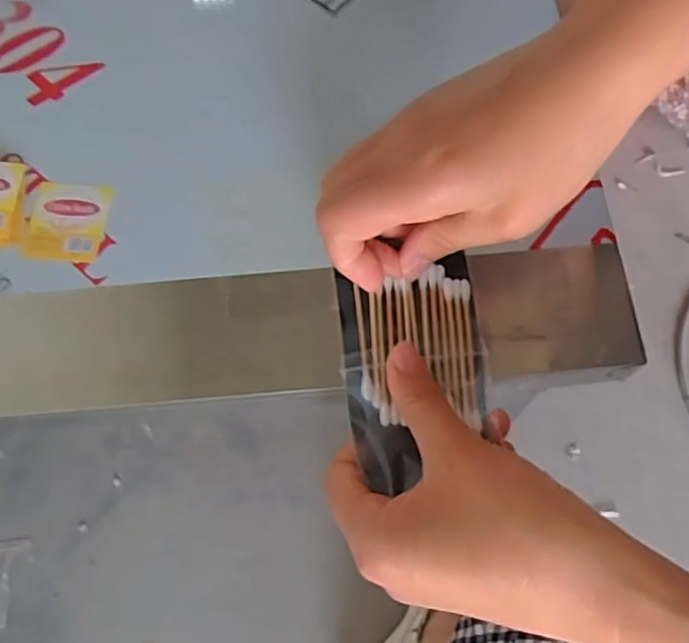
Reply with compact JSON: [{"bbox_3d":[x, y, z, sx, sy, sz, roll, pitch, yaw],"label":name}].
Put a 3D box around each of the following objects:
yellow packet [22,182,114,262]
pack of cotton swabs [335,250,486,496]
[{"bbox_3d":[-0.140,-0.051,0.314,0.041,0.004,0.043,-1,68,4],"label":"yellow packet"},{"bbox_3d":[0.030,0.021,0.274,0.061,0.013,0.095,-5,64,1],"label":"pack of cotton swabs"}]

